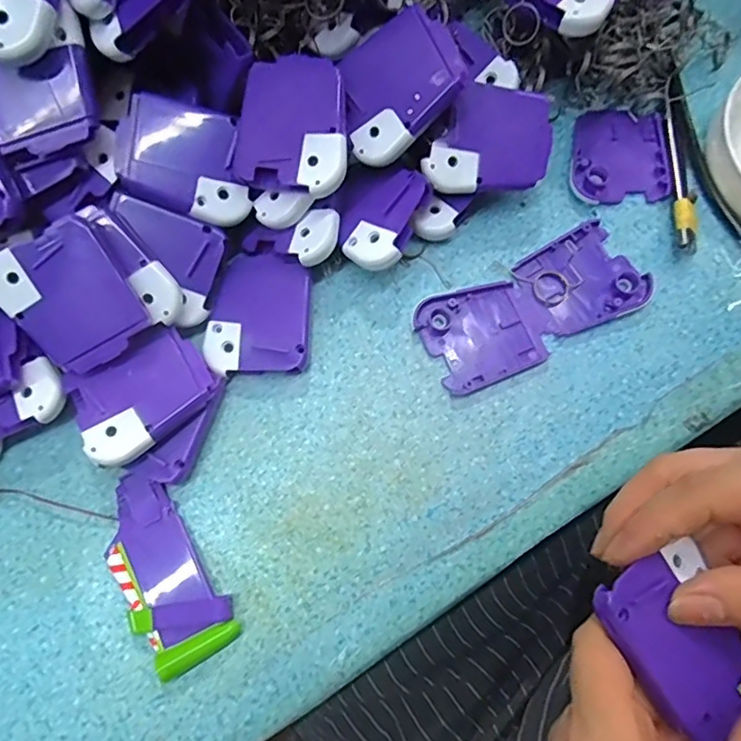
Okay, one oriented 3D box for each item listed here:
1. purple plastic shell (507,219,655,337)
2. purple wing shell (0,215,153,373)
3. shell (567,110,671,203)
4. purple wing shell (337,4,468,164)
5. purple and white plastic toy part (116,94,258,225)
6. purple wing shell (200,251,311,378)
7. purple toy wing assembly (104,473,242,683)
[{"bbox_3d":[0.109,-0.046,0.294,0.065,0.007,0.050,-27,78,-6],"label":"purple plastic shell"},{"bbox_3d":[-0.133,-0.032,0.247,0.049,0.005,0.060,-31,105,0],"label":"purple wing shell"},{"bbox_3d":[0.139,-0.121,0.311,0.052,0.008,0.059,4,76,1],"label":"shell"},{"bbox_3d":[0.012,-0.133,0.260,0.061,0.005,0.050,-32,84,20],"label":"purple wing shell"},{"bbox_3d":[-0.086,-0.100,0.265,0.058,0.007,0.051,9,86,-23],"label":"purple and white plastic toy part"},{"bbox_3d":[-0.056,-0.028,0.286,0.050,0.014,0.062,1,76,0],"label":"purple wing shell"},{"bbox_3d":[-0.097,0.092,0.256,0.038,0.010,0.087,-34,79,-8],"label":"purple toy wing assembly"}]

